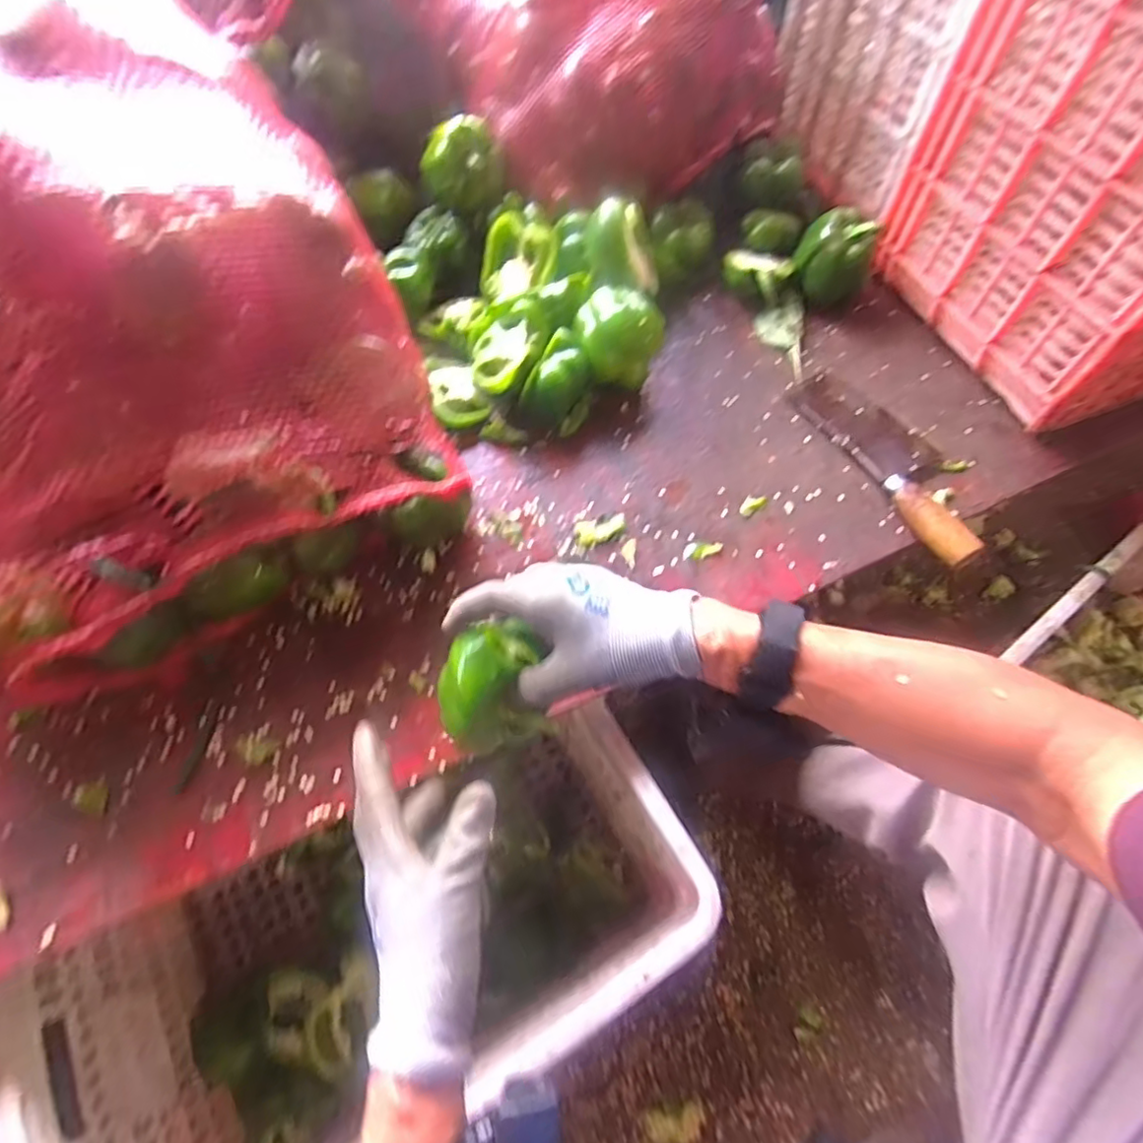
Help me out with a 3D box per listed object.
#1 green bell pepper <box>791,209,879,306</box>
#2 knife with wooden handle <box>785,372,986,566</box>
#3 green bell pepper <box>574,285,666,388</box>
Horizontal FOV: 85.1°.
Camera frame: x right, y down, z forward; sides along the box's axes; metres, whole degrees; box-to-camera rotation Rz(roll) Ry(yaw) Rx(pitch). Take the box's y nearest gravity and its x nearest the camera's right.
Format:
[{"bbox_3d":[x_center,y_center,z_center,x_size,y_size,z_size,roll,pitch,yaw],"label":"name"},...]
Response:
[{"bbox_3d":[0.296,-0.355,0.707,0.080,0.076,0.088,20,64,8],"label":"green bell pepper"},{"bbox_3d":[0.324,-0.120,0.618,0.087,0.031,0.244,-24,66,-14],"label":"knife with wooden handle"},{"bbox_3d":[0.047,-0.236,0.656,0.092,0.082,0.081,11,63,3],"label":"green bell pepper"}]

